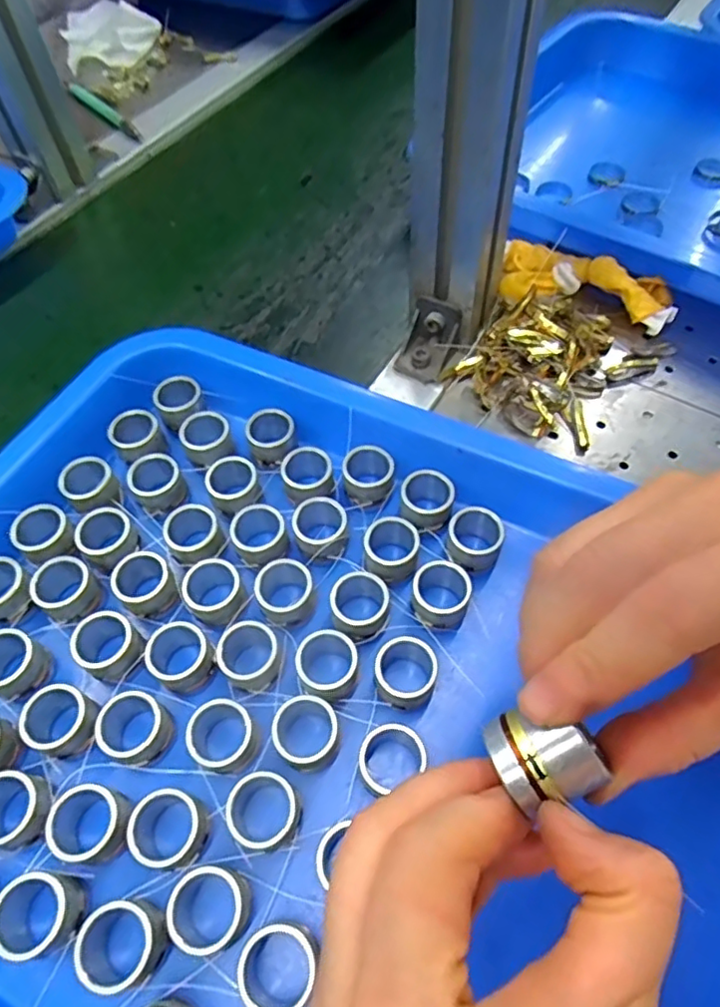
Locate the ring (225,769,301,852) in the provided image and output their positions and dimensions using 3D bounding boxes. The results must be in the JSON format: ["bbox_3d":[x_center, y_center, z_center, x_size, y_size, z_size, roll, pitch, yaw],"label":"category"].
[{"bbox_3d":[-0.034,0.114,0.229,0.025,0.021,0.025,-1,57,2],"label":"ring"}]

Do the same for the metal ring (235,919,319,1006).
[{"bbox_3d":[-0.027,0.152,0.204,0.024,0.020,0.025,-1,57,2],"label":"metal ring"}]

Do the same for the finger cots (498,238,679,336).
[{"bbox_3d":[0.143,-0.138,0.394,0.107,0.023,0.048,15,59,12],"label":"finger cots"}]

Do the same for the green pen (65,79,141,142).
[{"bbox_3d":[-0.234,-0.355,0.561,0.012,0.012,0.137,-37,63,-19],"label":"green pen"}]

